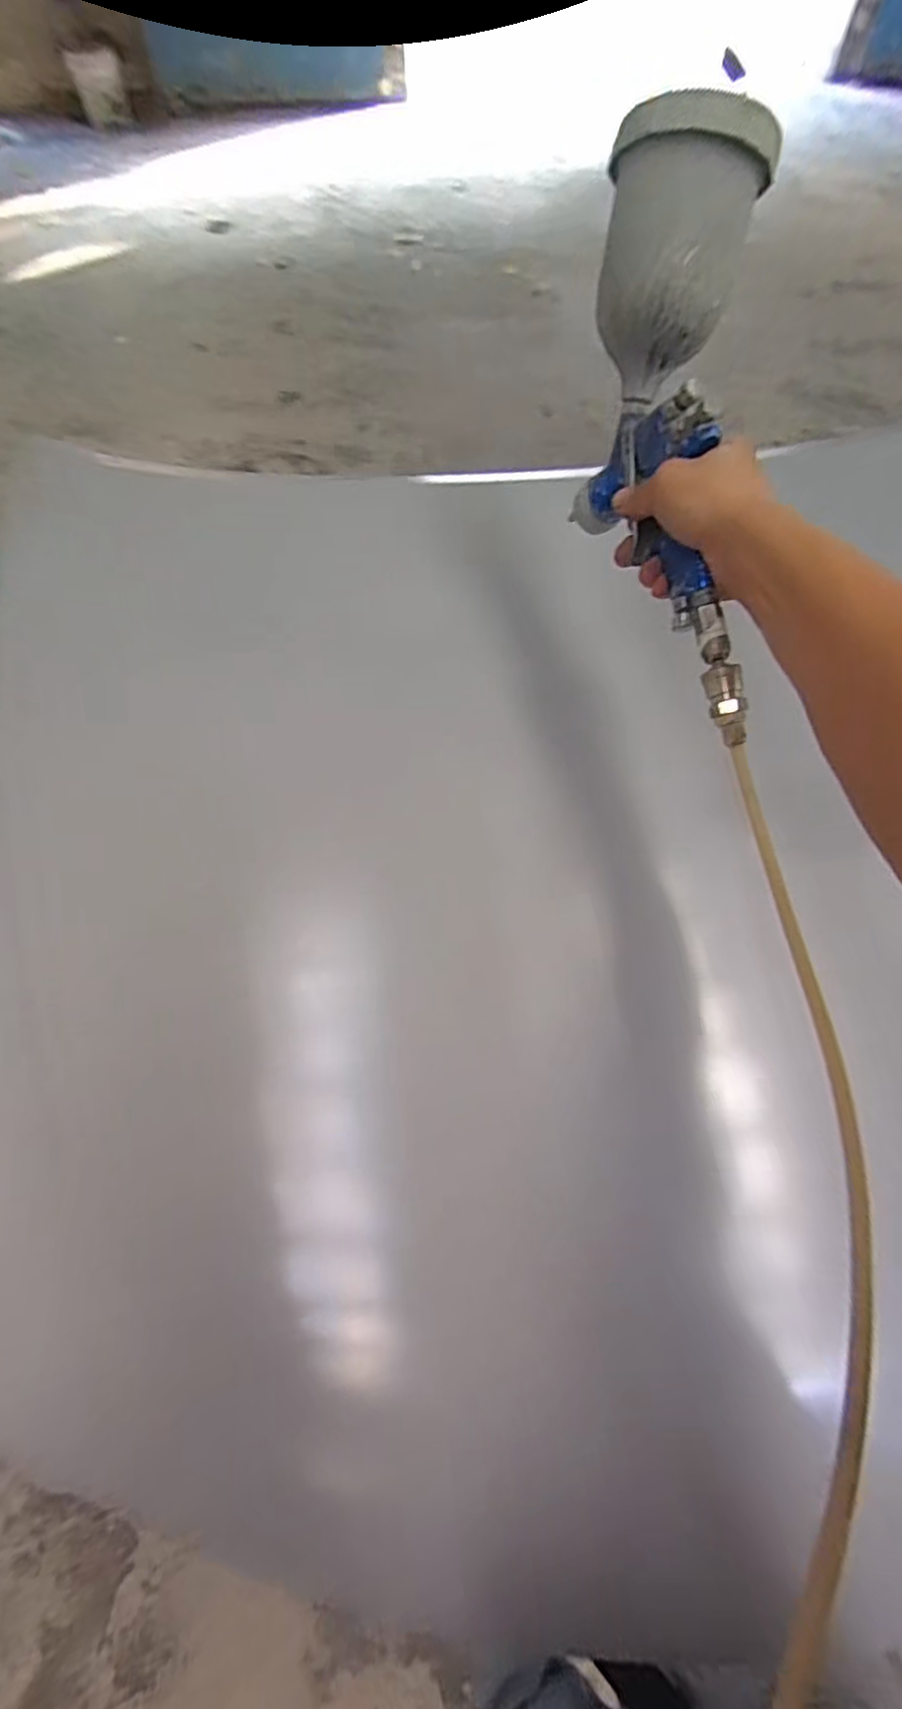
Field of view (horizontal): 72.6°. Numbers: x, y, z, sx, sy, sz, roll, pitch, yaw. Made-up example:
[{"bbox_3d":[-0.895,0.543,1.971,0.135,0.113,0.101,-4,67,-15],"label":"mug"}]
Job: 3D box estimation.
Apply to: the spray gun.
[{"bbox_3d":[0.157,-0.265,0.434,0.087,0.152,0.371,-5,92,-3],"label":"spray gun"}]

